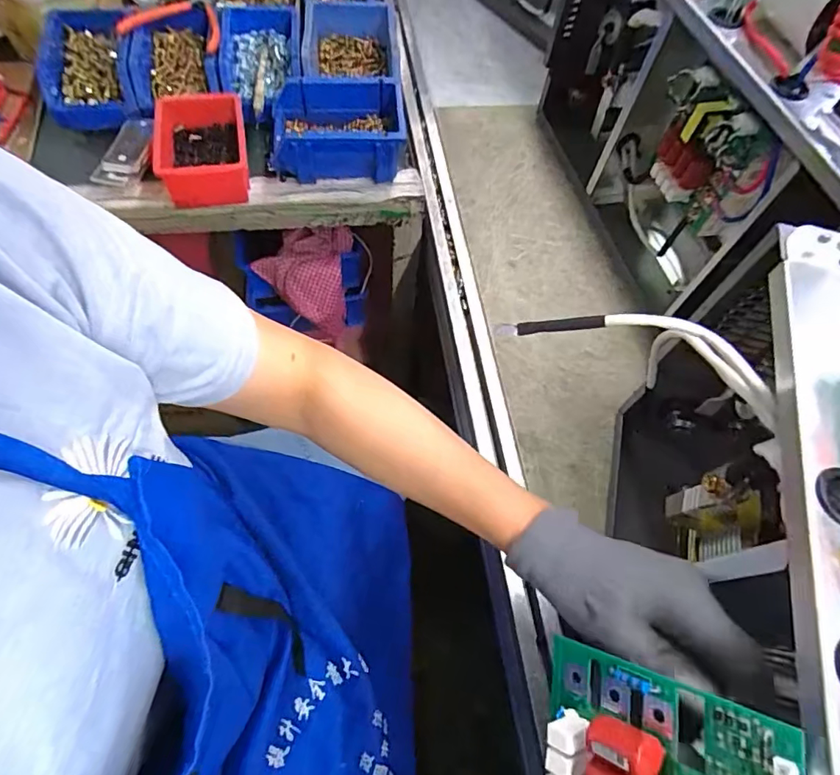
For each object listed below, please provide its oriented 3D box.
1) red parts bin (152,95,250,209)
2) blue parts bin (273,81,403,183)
[{"bbox_3d":[-0.262,-0.283,0.600,0.104,0.055,0.144,-10,62,-9],"label":"red parts bin"},{"bbox_3d":[-0.101,-0.312,0.612,0.159,0.073,0.103,1,61,-3],"label":"blue parts bin"}]

